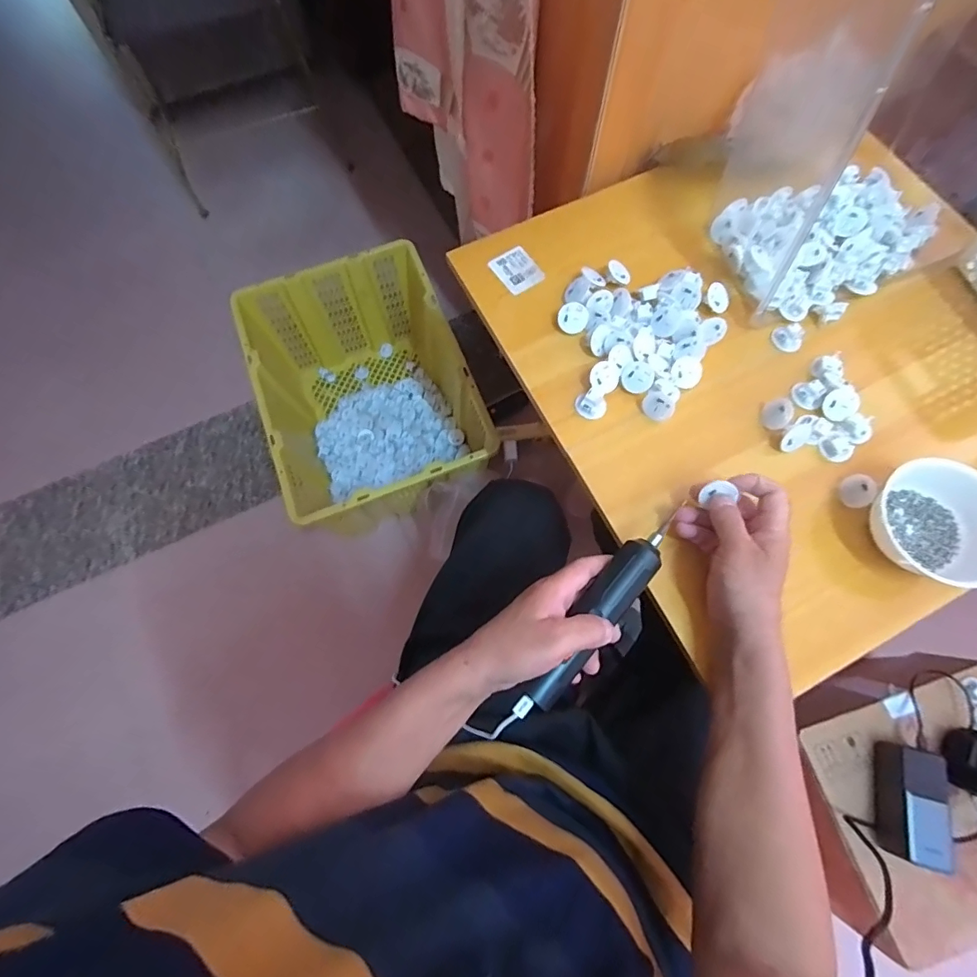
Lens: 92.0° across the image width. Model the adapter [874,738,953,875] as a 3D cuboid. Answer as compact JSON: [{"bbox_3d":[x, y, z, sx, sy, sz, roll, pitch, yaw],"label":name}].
[{"bbox_3d":[0.531,0.393,0.591,0.052,0.053,0.126,12,72,4],"label":"adapter"}]

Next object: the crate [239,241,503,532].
[{"bbox_3d":[-0.231,-0.171,0.924,0.365,0.239,0.472,-21,73,-6],"label":"crate"}]

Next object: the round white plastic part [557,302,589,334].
[{"bbox_3d":[0.095,-0.193,0.535,0.033,0.008,0.033,2,106,6],"label":"round white plastic part"}]

